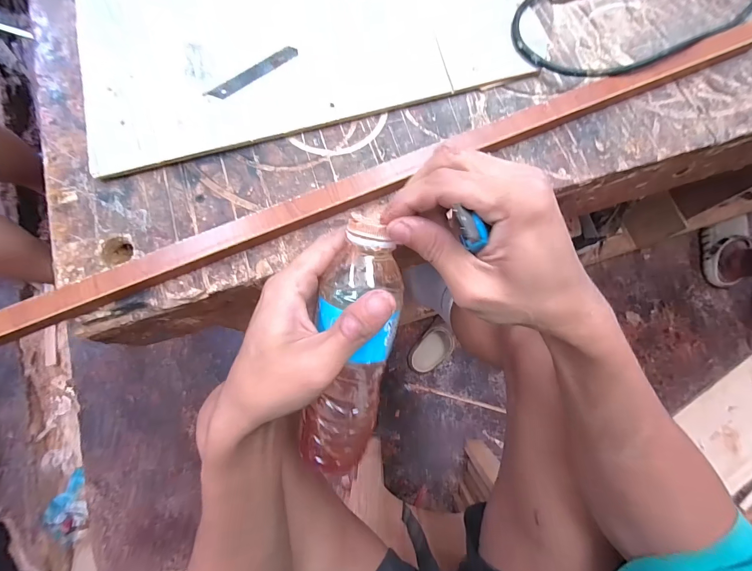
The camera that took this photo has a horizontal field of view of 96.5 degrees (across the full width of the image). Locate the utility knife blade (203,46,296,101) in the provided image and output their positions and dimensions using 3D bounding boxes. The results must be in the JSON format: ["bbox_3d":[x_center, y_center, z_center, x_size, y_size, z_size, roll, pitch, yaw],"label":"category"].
[{"bbox_3d":[-0.127,-0.220,0.348,0.101,0.004,0.017,-36,79,-9],"label":"utility knife blade"}]

